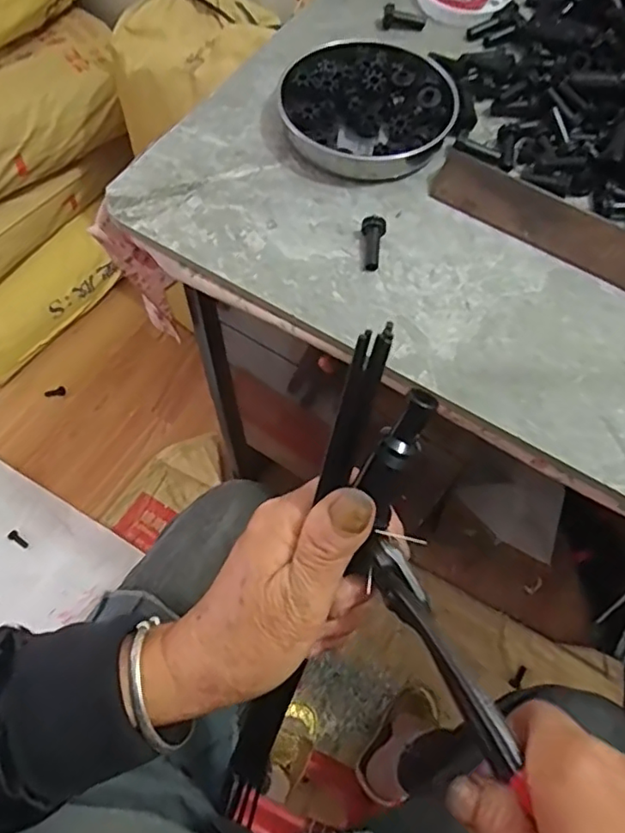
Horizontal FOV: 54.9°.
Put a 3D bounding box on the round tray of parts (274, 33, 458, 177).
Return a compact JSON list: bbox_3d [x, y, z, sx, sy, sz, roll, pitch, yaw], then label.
[{"bbox_3d":[0.051,-0.254,0.485,0.148,0.024,0.134,-34,70,-16],"label":"round tray of parts"}]

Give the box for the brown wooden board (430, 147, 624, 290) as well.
[{"bbox_3d":[0.172,-0.139,0.437,0.180,0.016,0.036,30,107,10],"label":"brown wooden board"}]

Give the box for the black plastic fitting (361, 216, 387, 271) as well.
[{"bbox_3d":[0.043,-0.123,0.430,0.017,0.016,0.038,8,64,2],"label":"black plastic fitting"}]

